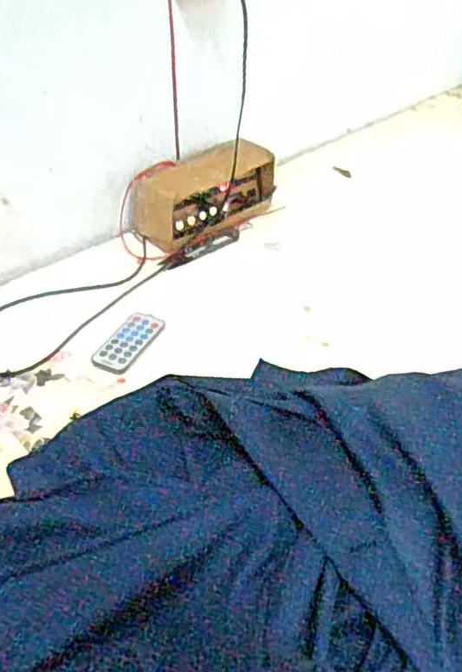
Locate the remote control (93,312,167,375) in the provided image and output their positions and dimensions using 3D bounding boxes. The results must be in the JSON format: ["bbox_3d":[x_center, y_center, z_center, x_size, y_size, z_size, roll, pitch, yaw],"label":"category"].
[{"bbox_3d":[-0.103,0.004,0.622,0.043,0.005,0.086,17,43,18],"label":"remote control"}]

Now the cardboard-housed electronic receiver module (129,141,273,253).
[{"bbox_3d":[-0.028,-0.184,0.781,0.189,0.084,0.079,-33,50,-33],"label":"cardboard-housed electronic receiver module"}]

